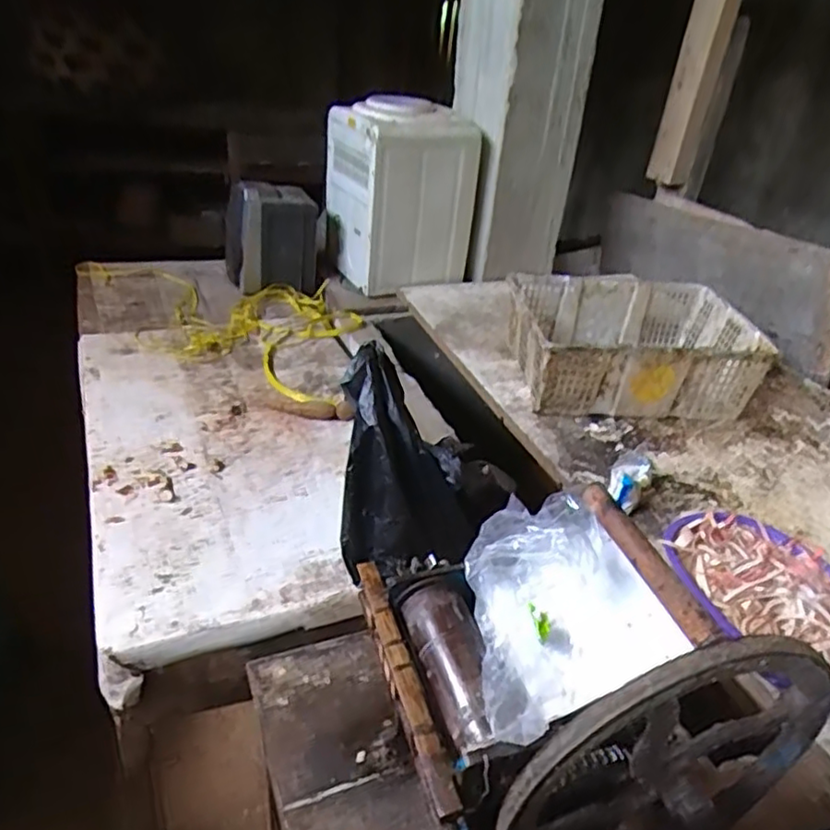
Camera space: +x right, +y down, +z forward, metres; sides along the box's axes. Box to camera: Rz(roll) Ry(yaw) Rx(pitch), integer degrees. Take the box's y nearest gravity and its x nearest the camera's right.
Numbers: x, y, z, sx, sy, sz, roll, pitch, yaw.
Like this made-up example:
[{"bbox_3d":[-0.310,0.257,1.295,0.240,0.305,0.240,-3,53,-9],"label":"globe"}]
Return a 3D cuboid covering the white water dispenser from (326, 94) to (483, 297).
[{"bbox_3d":[-0.041,-0.585,1.760,0.345,0.442,0.323,-6,34,-18],"label":"white water dispenser"}]

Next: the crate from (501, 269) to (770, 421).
[{"bbox_3d":[0.450,-0.142,1.386,0.481,0.175,0.339,2,33,-6],"label":"crate"}]

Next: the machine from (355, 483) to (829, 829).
[{"bbox_3d":[0.125,0.211,0.531,0.310,0.271,0.229,-1,33,-11],"label":"machine"}]

